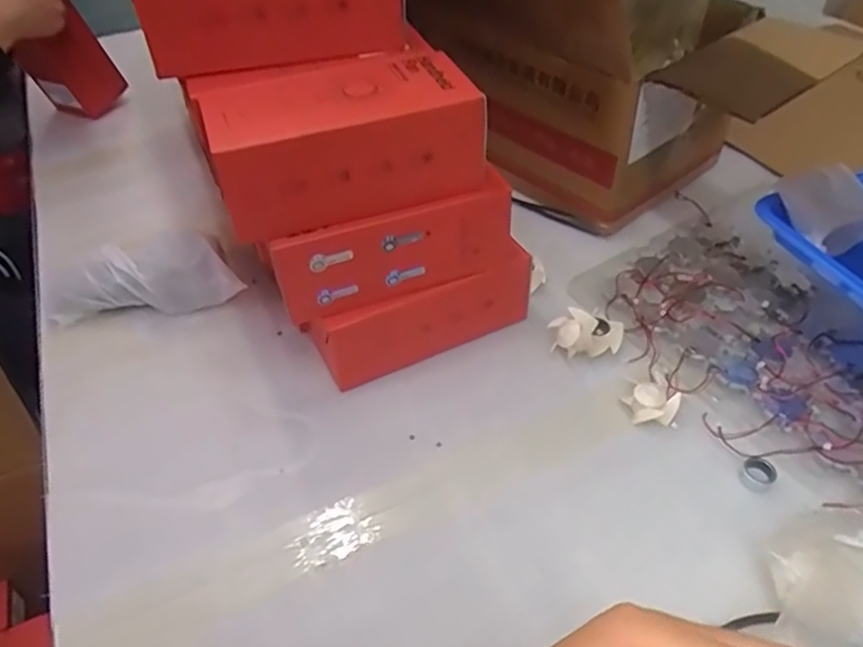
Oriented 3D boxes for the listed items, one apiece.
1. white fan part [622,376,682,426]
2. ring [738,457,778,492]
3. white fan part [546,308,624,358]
[{"bbox_3d":[0.174,0.059,0.520,0.041,0.011,0.043,1,44,5],"label":"white fan part"},{"bbox_3d":[0.234,0.108,0.474,0.021,0.012,0.022,-2,44,2],"label":"ring"},{"bbox_3d":[0.134,0.010,0.561,0.062,0.031,0.034,0,44,4],"label":"white fan part"}]

